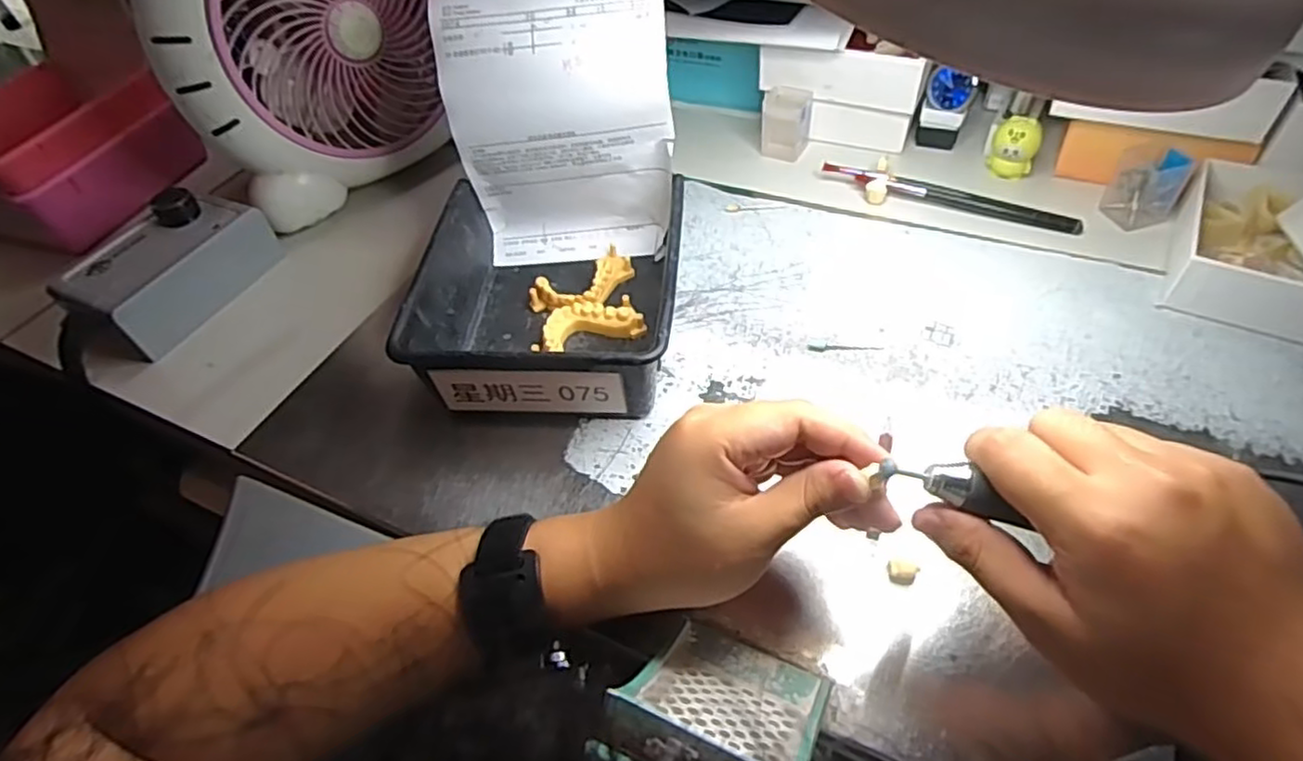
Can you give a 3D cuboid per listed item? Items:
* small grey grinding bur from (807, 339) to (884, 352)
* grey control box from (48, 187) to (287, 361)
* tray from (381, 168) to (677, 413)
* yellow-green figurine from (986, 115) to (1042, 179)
[{"bbox_3d":[0.126,-0.022,0.452,0.047,0.004,0.010,9,51,13],"label":"small grey grinding bur"},{"bbox_3d":[-0.367,-0.082,0.526,0.081,0.056,0.136,13,52,16],"label":"grey control box"},{"bbox_3d":[-0.064,-0.055,0.460,0.161,0.067,0.163,2,50,8],"label":"tray"},{"bbox_3d":[0.283,-0.181,0.538,0.032,0.042,0.022,19,54,21],"label":"yellow-green figurine"}]

